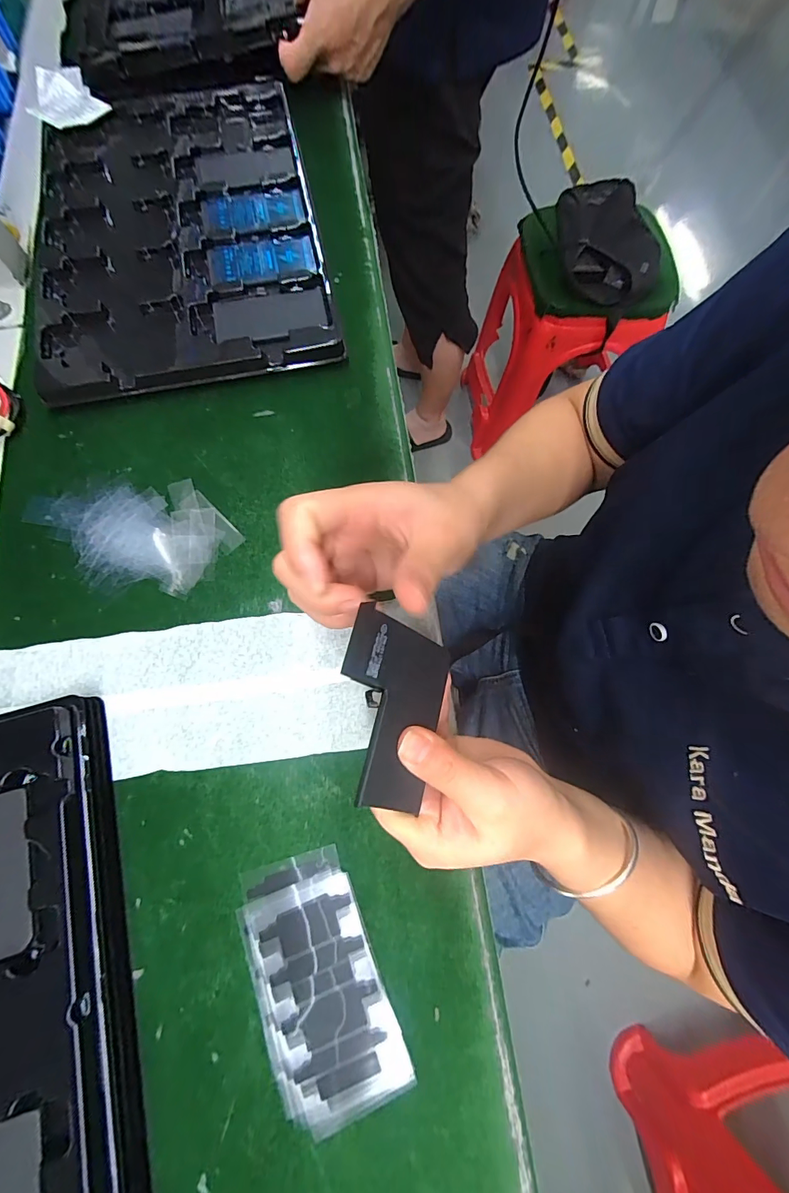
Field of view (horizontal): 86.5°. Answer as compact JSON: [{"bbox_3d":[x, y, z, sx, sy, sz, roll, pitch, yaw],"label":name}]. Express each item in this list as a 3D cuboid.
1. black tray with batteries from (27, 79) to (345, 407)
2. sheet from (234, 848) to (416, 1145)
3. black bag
[{"bbox_3d":[-0.188,-0.316,0.360,0.231,0.022,0.323,-12,76,-3],"label":"black tray with batteries"},{"bbox_3d":[-0.041,0.204,0.221,0.063,0.004,0.119,-22,74,-8],"label":"sheet"},{"bbox_3d":[0.385,-0.649,0.761,0.176,0.067,0.239,6,72,1],"label":"black bag"}]

